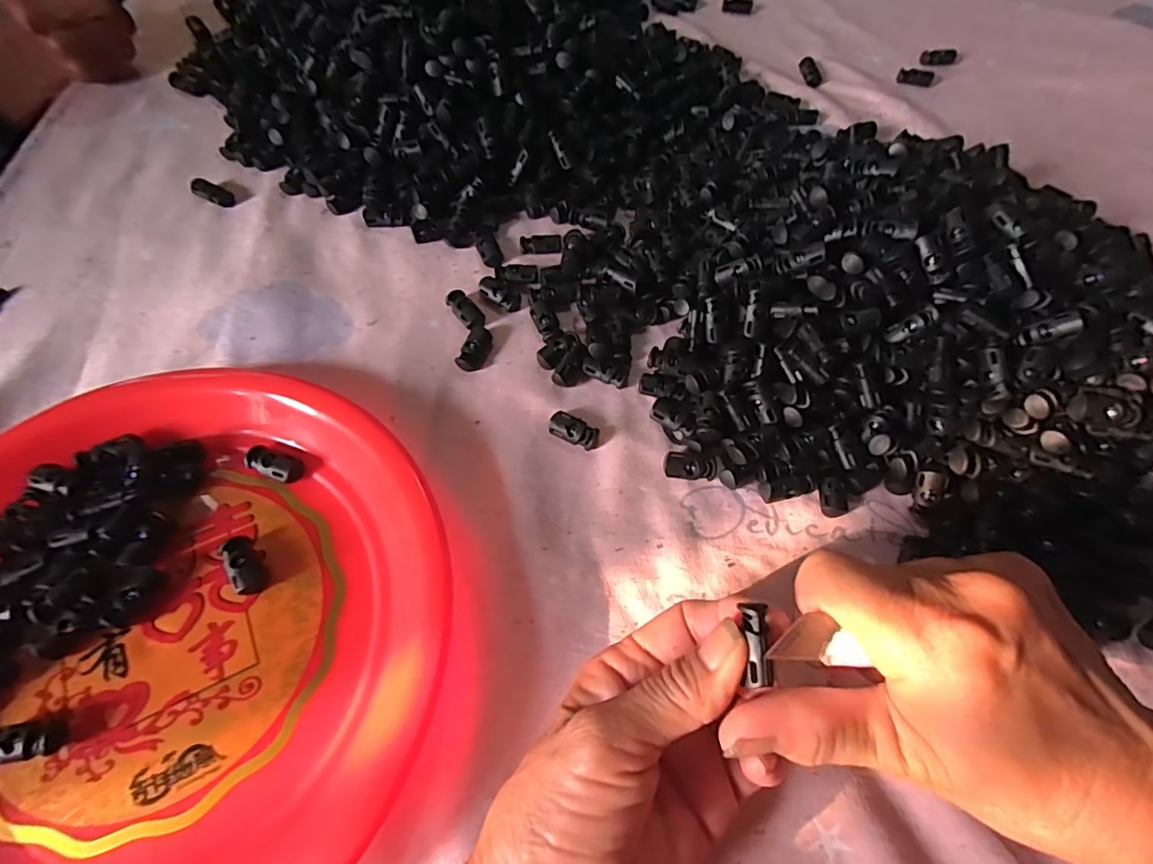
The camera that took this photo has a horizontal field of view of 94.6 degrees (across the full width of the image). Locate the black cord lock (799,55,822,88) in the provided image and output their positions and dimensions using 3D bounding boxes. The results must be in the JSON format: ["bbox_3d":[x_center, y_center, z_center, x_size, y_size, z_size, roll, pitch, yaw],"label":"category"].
[{"bbox_3d":[0.201,-0.309,0.455,0.016,0.006,0.036,-1,65,-3],"label":"black cord lock"}]

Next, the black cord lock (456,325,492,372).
[{"bbox_3d":[-0.059,-0.050,0.318,0.015,0.008,0.030,17,65,5],"label":"black cord lock"}]

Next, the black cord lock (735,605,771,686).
[{"bbox_3d":[0.063,0.073,0.183,0.009,0.005,0.026,-2,76,-3],"label":"black cord lock"}]

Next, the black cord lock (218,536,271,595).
[{"bbox_3d":[-0.156,0.062,0.251,0.015,0.008,0.029,-30,69,-15],"label":"black cord lock"}]

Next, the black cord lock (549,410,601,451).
[{"bbox_3d":[-0.001,-0.001,0.295,0.028,0.007,0.014,27,67,10],"label":"black cord lock"}]

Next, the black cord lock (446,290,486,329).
[{"bbox_3d":[-0.068,-0.075,0.329,0.015,0.008,0.032,-31,70,-16],"label":"black cord lock"}]

